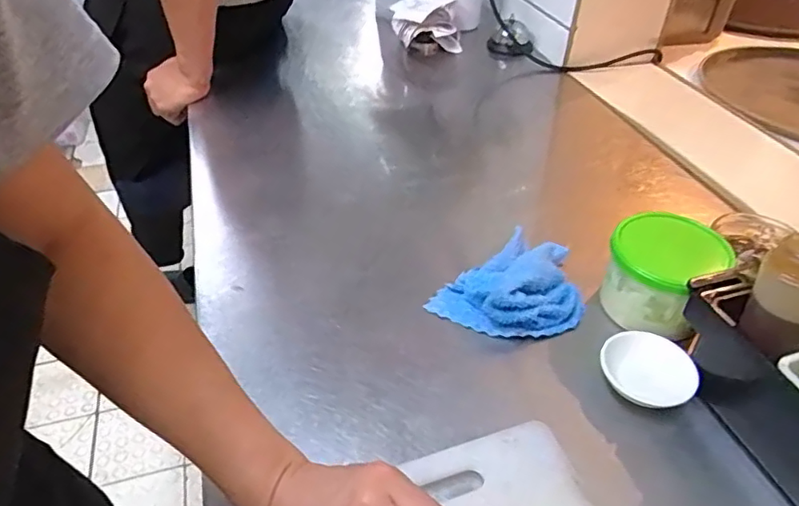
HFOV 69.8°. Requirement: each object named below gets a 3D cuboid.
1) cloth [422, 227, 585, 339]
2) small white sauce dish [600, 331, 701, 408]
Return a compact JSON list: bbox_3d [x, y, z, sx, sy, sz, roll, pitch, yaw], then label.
[{"bbox_3d":[0.109,0.033,0.539,0.132,0.045,0.103,-23,45,-27],"label":"cloth"},{"bbox_3d":[0.206,0.096,0.473,0.072,0.018,0.061,22,60,30],"label":"small white sauce dish"}]

